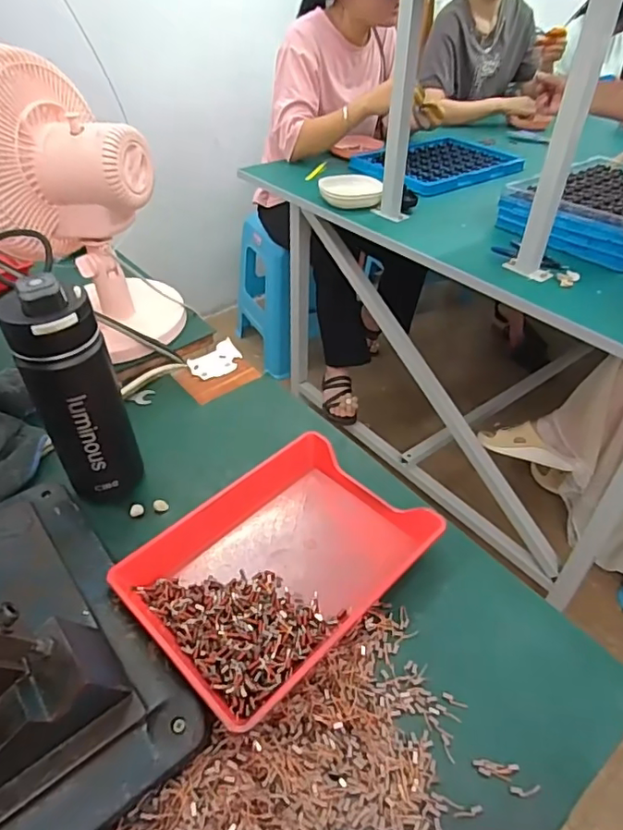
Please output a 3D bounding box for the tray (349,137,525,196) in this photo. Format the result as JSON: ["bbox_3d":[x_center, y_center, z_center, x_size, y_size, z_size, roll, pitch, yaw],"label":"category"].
[{"bbox_3d":[0.325,-0.637,1.369,0.419,0.027,0.298,-27,49,-29],"label":"tray"}]

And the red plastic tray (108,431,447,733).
[{"bbox_3d":[-0.027,0.125,0.474,0.236,0.028,0.176,-33,51,-33],"label":"red plastic tray"}]

